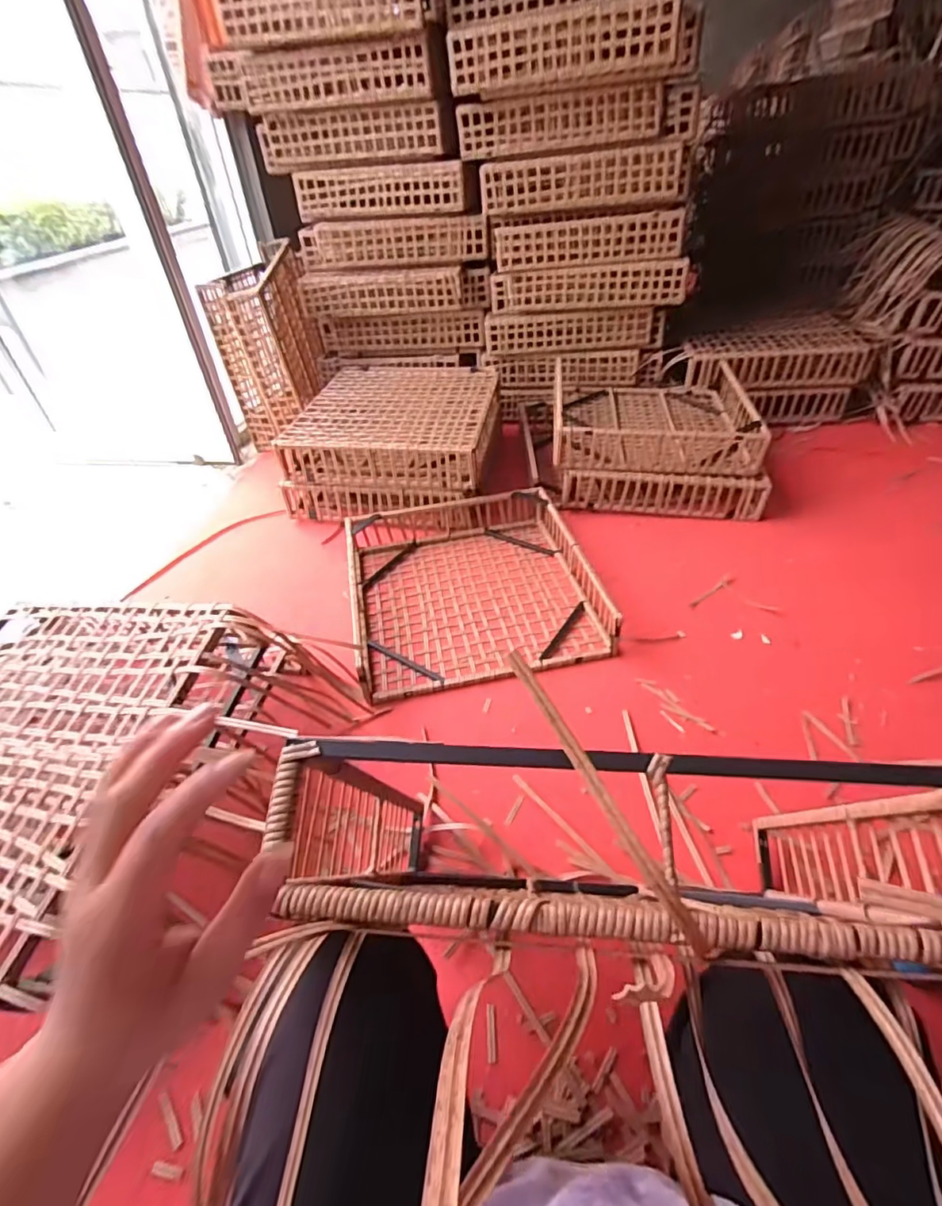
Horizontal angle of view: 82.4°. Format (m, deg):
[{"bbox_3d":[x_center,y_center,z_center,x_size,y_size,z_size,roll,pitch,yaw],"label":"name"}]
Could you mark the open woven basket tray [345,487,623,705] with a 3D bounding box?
[{"bbox_3d":[-0.006,-0.077,1.548,0.657,0.130,0.700,-11,43,-6],"label":"open woven basket tray"}]

